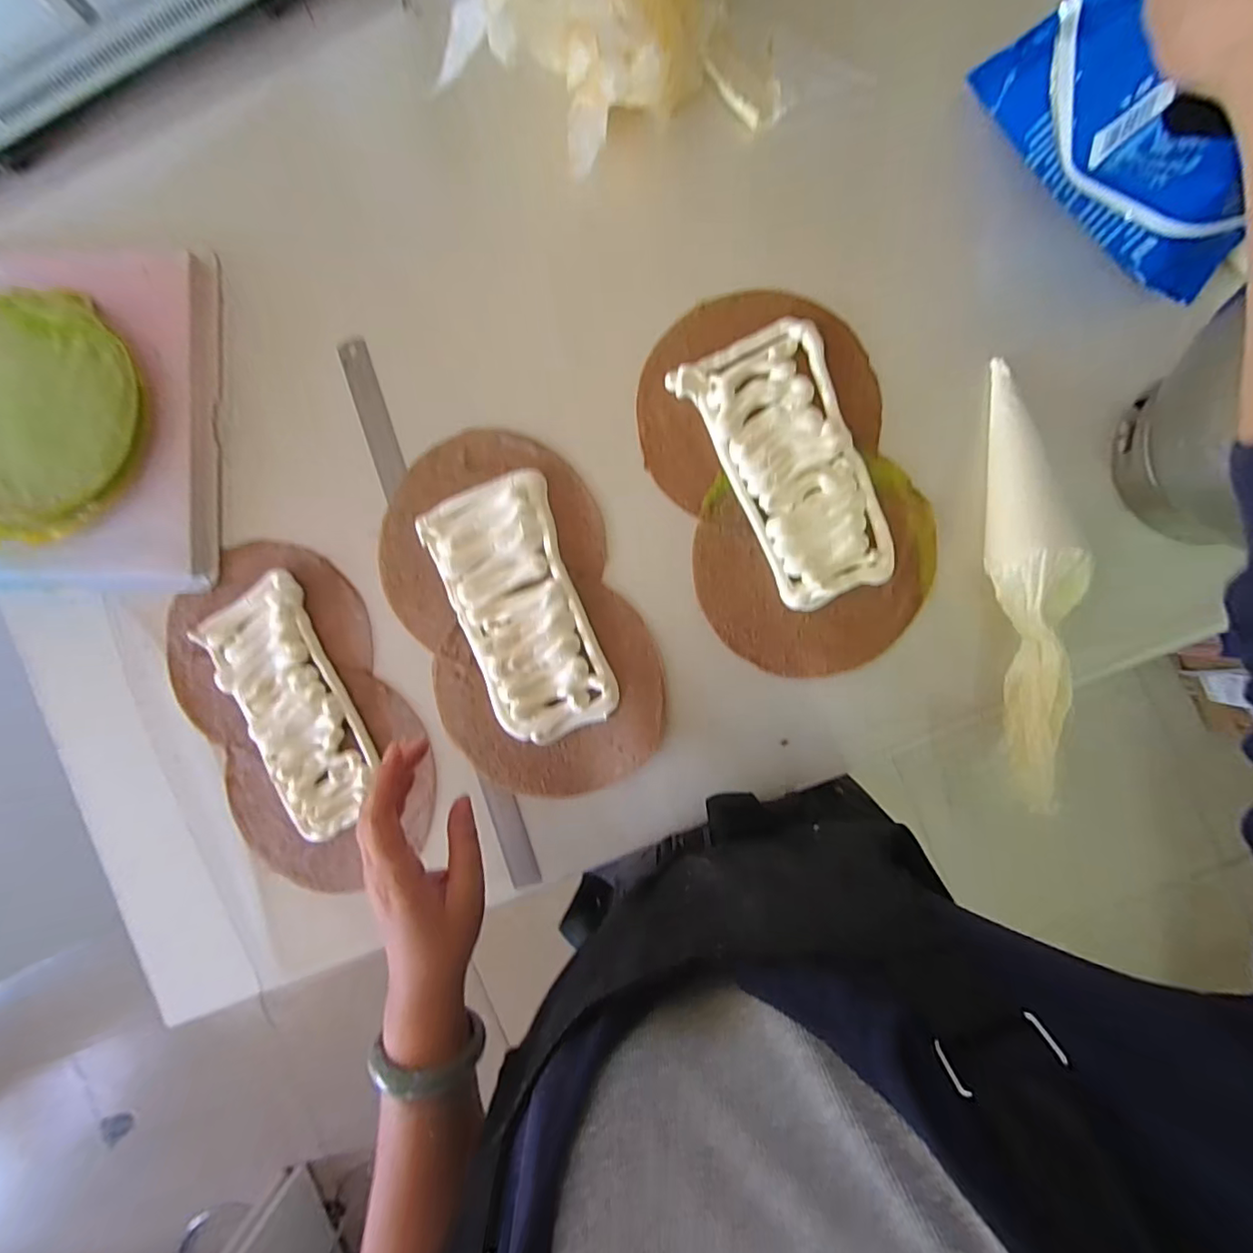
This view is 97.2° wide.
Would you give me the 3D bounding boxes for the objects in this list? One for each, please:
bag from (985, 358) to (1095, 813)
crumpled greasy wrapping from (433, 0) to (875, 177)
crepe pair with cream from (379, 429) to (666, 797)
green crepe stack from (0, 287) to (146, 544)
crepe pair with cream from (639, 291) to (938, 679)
[{"bbox_3d":[0.319,-0.037,0.442,0.056,0.064,0.341,-8,92,4],"label":"bag"},{"bbox_3d":[0.023,-0.502,0.430,0.323,0.109,0.191,5,93,4],"label":"crumpled greasy wrapping"},{"bbox_3d":[-0.098,-0.010,0.496,0.200,0.013,0.329,-27,91,5],"label":"crepe pair with cream"},{"bbox_3d":[-0.535,-0.188,0.498,0.194,0.033,0.206,-6,91,5],"label":"green crepe stack"},{"bbox_3d":[0.137,-0.124,0.475,0.199,0.017,0.325,-21,91,5],"label":"crepe pair with cream"}]

